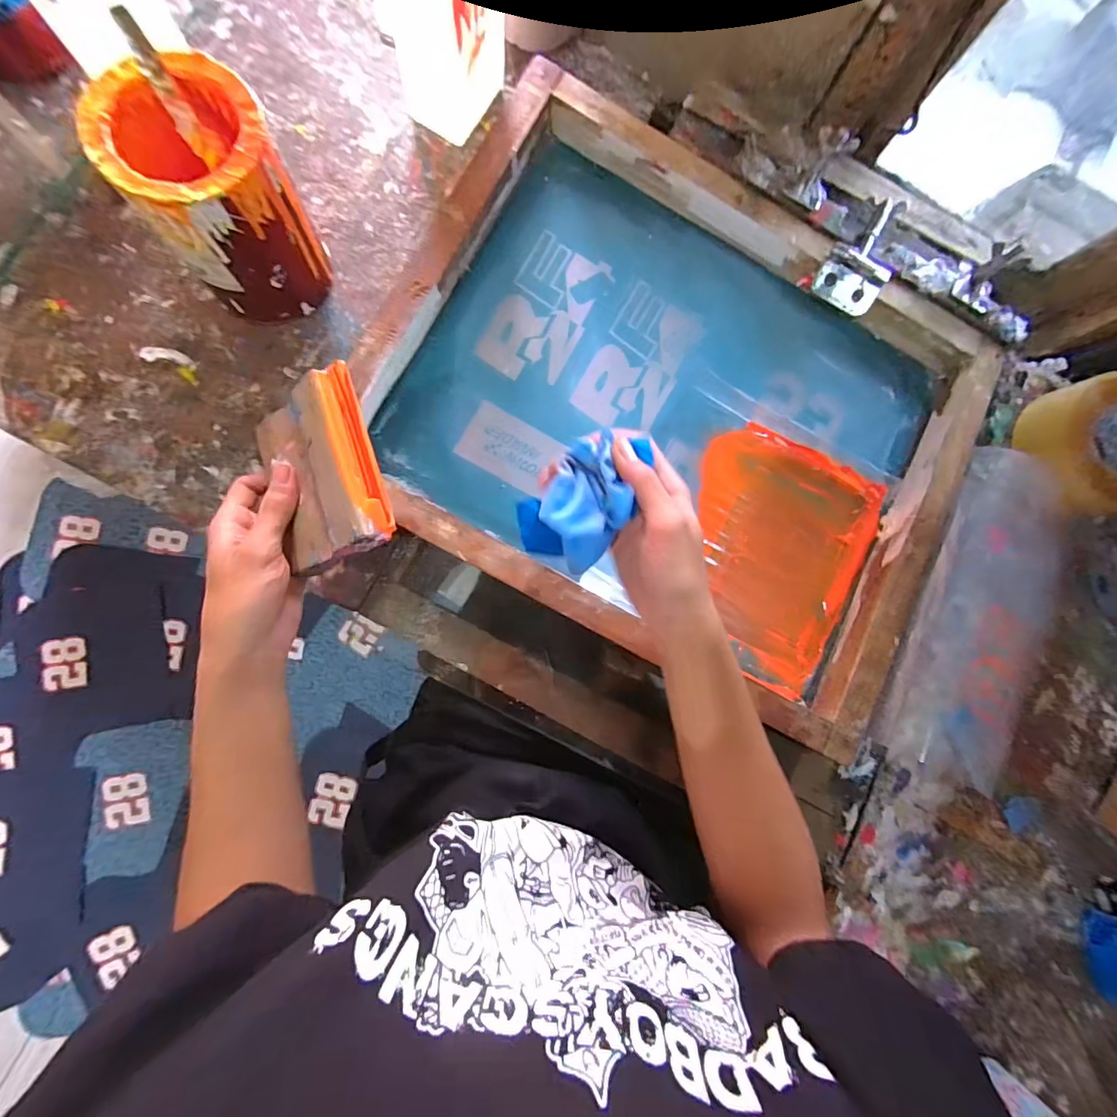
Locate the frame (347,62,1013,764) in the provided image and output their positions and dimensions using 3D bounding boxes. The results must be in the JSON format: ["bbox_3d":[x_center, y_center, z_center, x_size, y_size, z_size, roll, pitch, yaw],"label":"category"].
[{"bbox_3d":[0.116,-0.146,0.458,0.548,0.042,0.454,28,82,-3],"label":"frame"}]

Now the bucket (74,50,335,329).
[{"bbox_3d":[-0.263,-0.283,0.382,0.103,0.139,0.108,1,84,-6],"label":"bucket"}]

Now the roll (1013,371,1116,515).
[{"bbox_3d":[0.571,-0.119,0.498,0.137,0.058,0.137,1,84,-6],"label":"roll"}]

